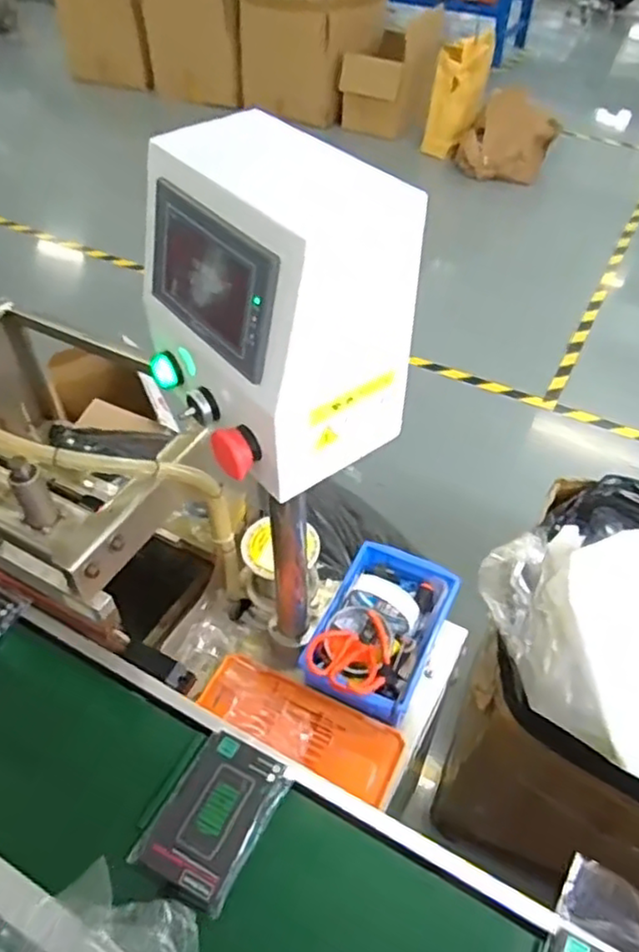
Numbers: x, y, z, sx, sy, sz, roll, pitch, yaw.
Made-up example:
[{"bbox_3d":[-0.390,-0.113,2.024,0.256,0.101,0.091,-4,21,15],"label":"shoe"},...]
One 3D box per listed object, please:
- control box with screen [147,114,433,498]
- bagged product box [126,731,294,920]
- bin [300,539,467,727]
[{"bbox_3d":[-0.038,-0.123,0.492,0.151,0.188,0.177,-24,52,-21],"label":"control box with screen"},{"bbox_3d":[-0.099,0.321,0.638,0.095,0.013,0.136,23,51,19],"label":"bagged product box"},{"bbox_3d":[0.078,0.191,0.833,0.140,0.069,0.224,20,51,17],"label":"bin"}]

